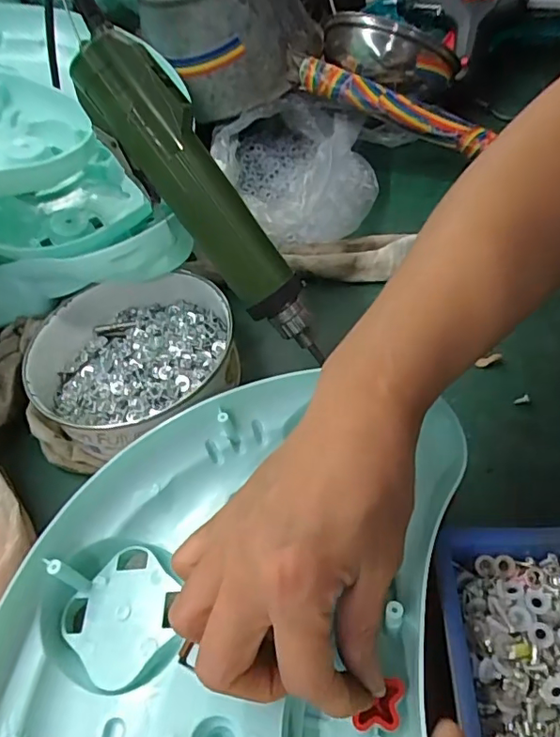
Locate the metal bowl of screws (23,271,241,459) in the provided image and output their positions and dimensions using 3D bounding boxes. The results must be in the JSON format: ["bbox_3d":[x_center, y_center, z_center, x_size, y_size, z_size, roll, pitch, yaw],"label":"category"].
[{"bbox_3d":[-0.100,-0.008,0.371,0.134,0.049,0.124,-6,51,8],"label":"metal bowl of screws"}]

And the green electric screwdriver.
[{"bbox_3d":[-0.043,-0.099,0.339,0.035,0.216,0.044,-48,21,-28],"label":"green electric screwdriver"}]

